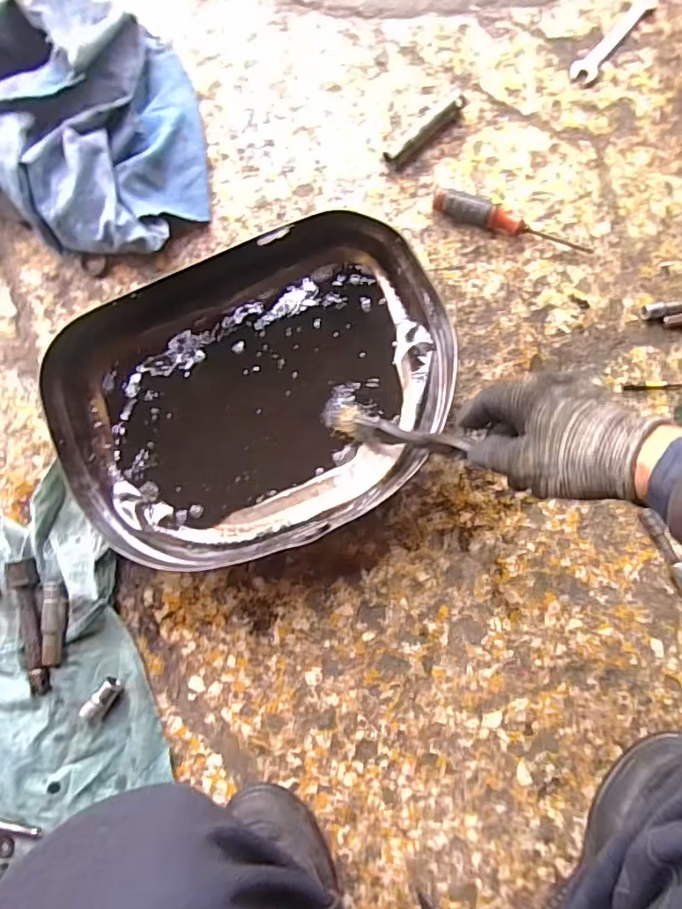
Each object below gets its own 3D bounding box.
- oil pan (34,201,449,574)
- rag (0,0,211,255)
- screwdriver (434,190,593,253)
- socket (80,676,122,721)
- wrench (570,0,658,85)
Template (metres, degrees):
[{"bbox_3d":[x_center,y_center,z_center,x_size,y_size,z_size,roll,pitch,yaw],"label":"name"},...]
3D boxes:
[{"bbox_3d":[-0.078,-0.052,0.525,0.355,0.067,0.273,-18,84,1],"label":"oil pan"},{"bbox_3d":[-0.276,-0.327,0.545,0.297,0.090,0.240,9,85,4],"label":"rag"},{"bbox_3d":[0.166,-0.223,0.547,0.157,0.027,0.021,21,86,5],"label":"screwdriver"},{"bbox_3d":[-0.224,0.229,0.527,0.018,0.019,0.042,36,87,5],"label":"socket"},{"bbox_3d":[0.275,-0.420,0.568,0.024,0.005,0.116,41,88,6],"label":"wrench"}]

